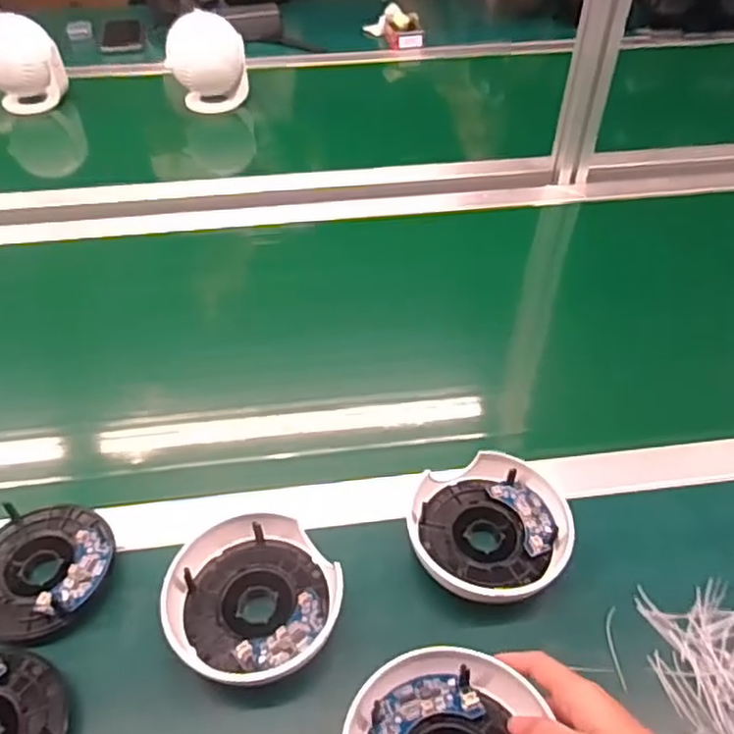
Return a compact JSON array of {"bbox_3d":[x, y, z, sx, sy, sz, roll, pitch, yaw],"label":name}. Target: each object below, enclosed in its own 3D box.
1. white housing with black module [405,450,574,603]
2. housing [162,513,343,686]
[{"bbox_3d":[0.090,0.124,0.490,0.117,0.040,0.107,0,45,0],"label":"white housing with black module"},{"bbox_3d":[-0.076,0.160,0.454,0.113,0.043,0.108,0,45,0],"label":"housing"}]

